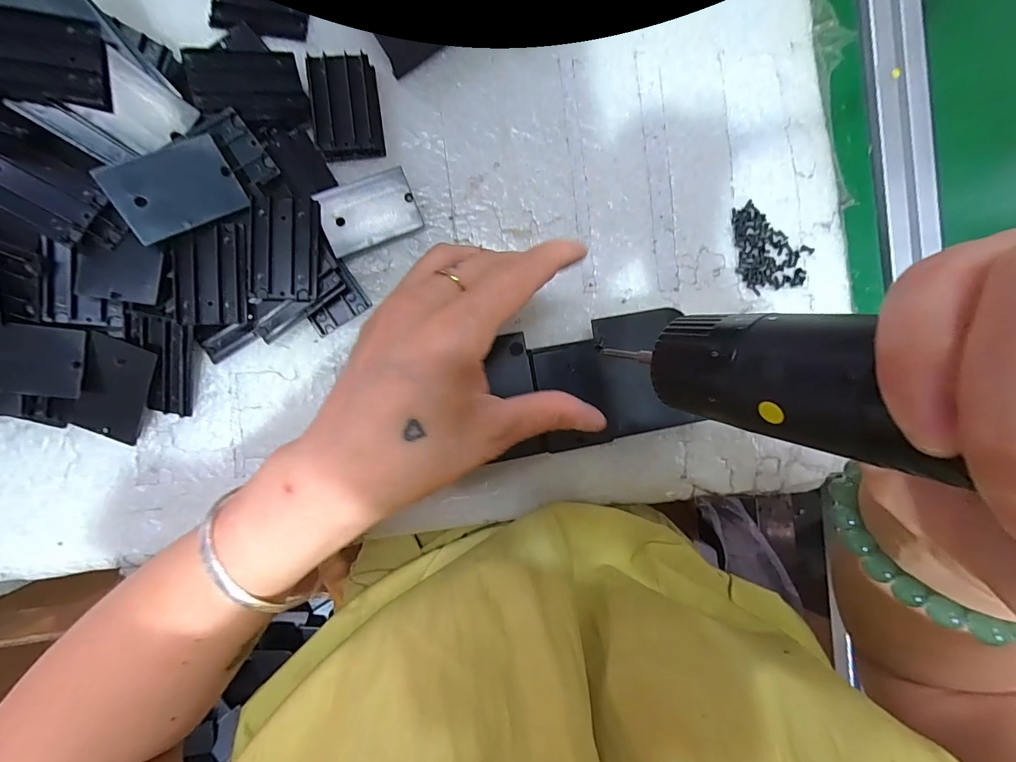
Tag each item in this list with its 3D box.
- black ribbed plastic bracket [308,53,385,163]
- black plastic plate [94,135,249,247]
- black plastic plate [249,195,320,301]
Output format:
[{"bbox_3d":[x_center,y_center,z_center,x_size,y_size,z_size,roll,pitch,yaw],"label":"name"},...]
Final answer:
[{"bbox_3d":[-0.094,-0.160,0.252,0.036,0.011,0.053,-7,90,-7],"label":"black ribbed plastic bracket"},{"bbox_3d":[-0.167,-0.097,0.218,0.054,0.004,0.037,-31,113,-18],"label":"black plastic plate"},{"bbox_3d":[-0.123,-0.073,0.238,0.034,0.005,0.055,1,91,-13],"label":"black plastic plate"}]

